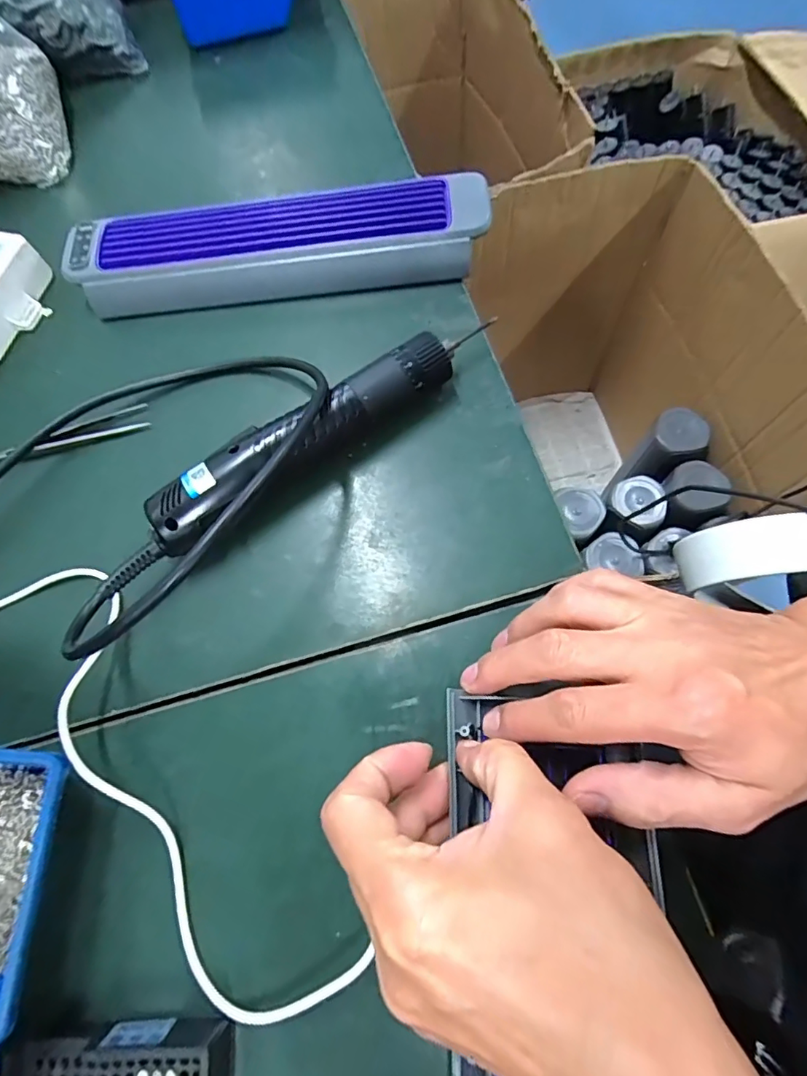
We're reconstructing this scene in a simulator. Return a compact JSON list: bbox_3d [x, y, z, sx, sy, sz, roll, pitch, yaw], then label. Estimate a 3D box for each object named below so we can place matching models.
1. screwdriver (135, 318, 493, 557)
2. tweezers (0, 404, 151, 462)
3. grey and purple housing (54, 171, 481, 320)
[{"bbox_3d":[-0.048,-0.065,0.301,0.217,0.035,0.033,-36,72,-8],"label":"screwdriver"},{"bbox_3d":[-0.238,-0.065,0.341,0.134,0.011,0.018,-16,70,-1],"label":"tweezers"},{"bbox_3d":[-0.090,-0.212,0.358,0.299,0.031,0.071,-5,70,3],"label":"grey and purple housing"}]

